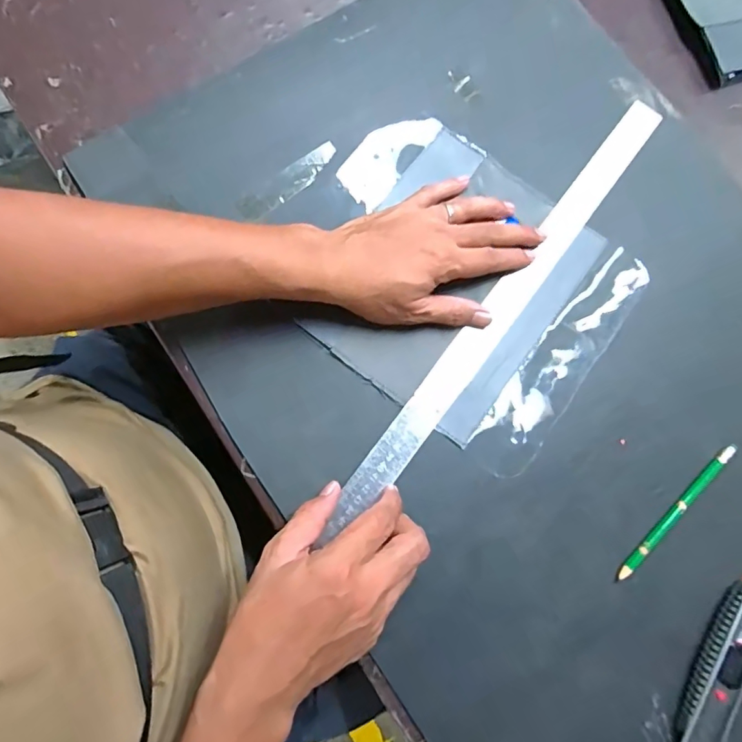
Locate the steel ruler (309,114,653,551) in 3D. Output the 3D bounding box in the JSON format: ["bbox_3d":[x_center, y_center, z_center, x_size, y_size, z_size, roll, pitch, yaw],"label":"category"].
[{"bbox_3d":[0.112,-0.057,0.404,0.031,0.006,0.447,38,80,3],"label":"steel ruler"}]

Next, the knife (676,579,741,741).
[{"bbox_3d":[0.248,0.218,0.346,0.038,0.013,0.164,31,80,5],"label":"knife"}]

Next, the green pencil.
[{"bbox_3d":[0.232,0.106,0.372,0.136,0.004,0.008,-43,83,-9],"label":"green pencil"}]

